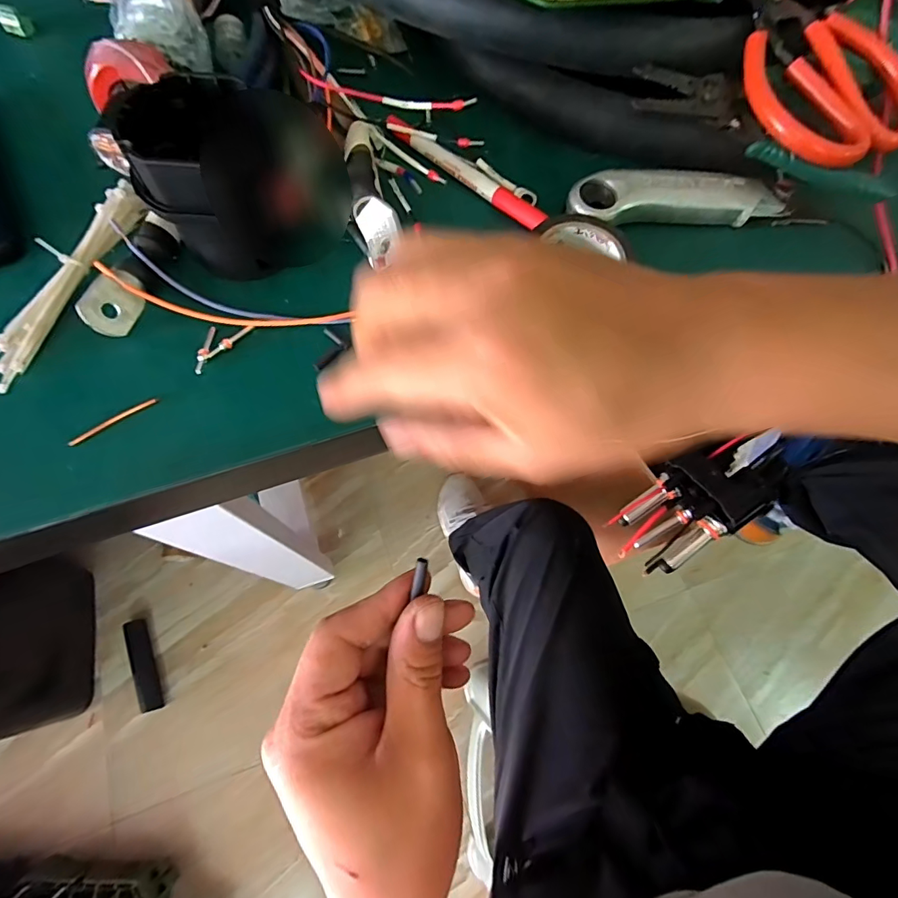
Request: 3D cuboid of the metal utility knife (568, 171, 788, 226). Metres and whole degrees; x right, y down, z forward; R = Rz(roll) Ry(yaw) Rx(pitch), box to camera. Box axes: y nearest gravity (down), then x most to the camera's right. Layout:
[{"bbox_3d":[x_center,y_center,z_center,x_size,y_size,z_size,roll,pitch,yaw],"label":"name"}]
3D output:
[{"bbox_3d":[0.146,-0.160,0.297,0.139,0.017,0.033,-6,69,-5],"label":"metal utility knife"}]

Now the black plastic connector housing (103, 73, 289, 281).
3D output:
[{"bbox_3d":[-0.122,-0.141,0.247,0.069,0.067,0.069,3,69,-1],"label":"black plastic connector housing"}]

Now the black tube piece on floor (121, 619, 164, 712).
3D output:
[{"bbox_3d":[-0.603,0.425,0.918,0.039,0.018,0.174,-23,72,-11],"label":"black tube piece on floor"}]

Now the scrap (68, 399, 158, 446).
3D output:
[{"bbox_3d":[-0.171,-0.015,0.237,0.044,0.004,0.005,-34,74,-14],"label":"scrap"}]

